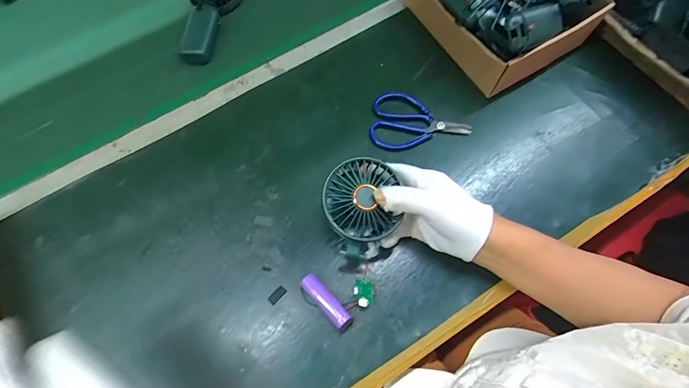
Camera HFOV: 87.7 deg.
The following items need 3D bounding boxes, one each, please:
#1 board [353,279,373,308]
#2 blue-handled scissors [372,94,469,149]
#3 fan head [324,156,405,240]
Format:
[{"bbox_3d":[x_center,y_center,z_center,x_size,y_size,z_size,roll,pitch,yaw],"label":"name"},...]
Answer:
[{"bbox_3d":[0.021,0.108,0.390,0.023,0.005,0.029,6,96,26],"label":"board"},{"bbox_3d":[0.100,-0.093,0.471,0.127,0.017,0.075,11,68,7],"label":"blue-handled scissors"},{"bbox_3d":[0.017,0.009,0.381,0.076,0.043,0.082,-8,67,0],"label":"fan head"}]

